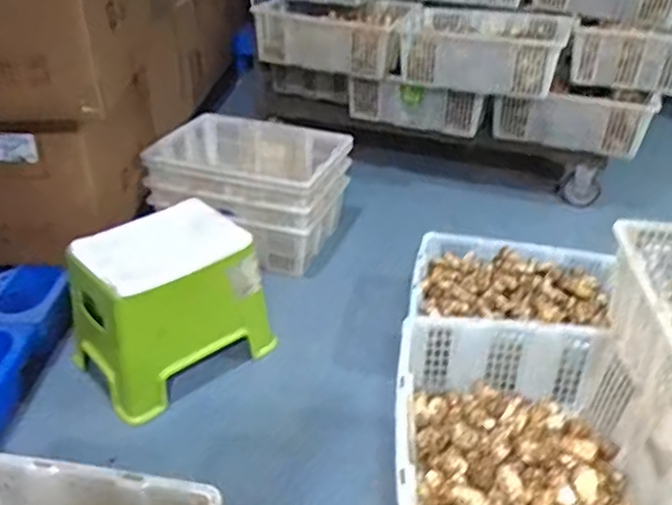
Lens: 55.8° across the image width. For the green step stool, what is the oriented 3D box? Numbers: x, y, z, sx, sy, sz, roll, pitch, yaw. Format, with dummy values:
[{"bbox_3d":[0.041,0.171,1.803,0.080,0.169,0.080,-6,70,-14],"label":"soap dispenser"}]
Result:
[{"bbox_3d":[-0.342,0.104,1.290,0.335,0.310,0.238,-26,42,-36],"label":"green step stool"}]

